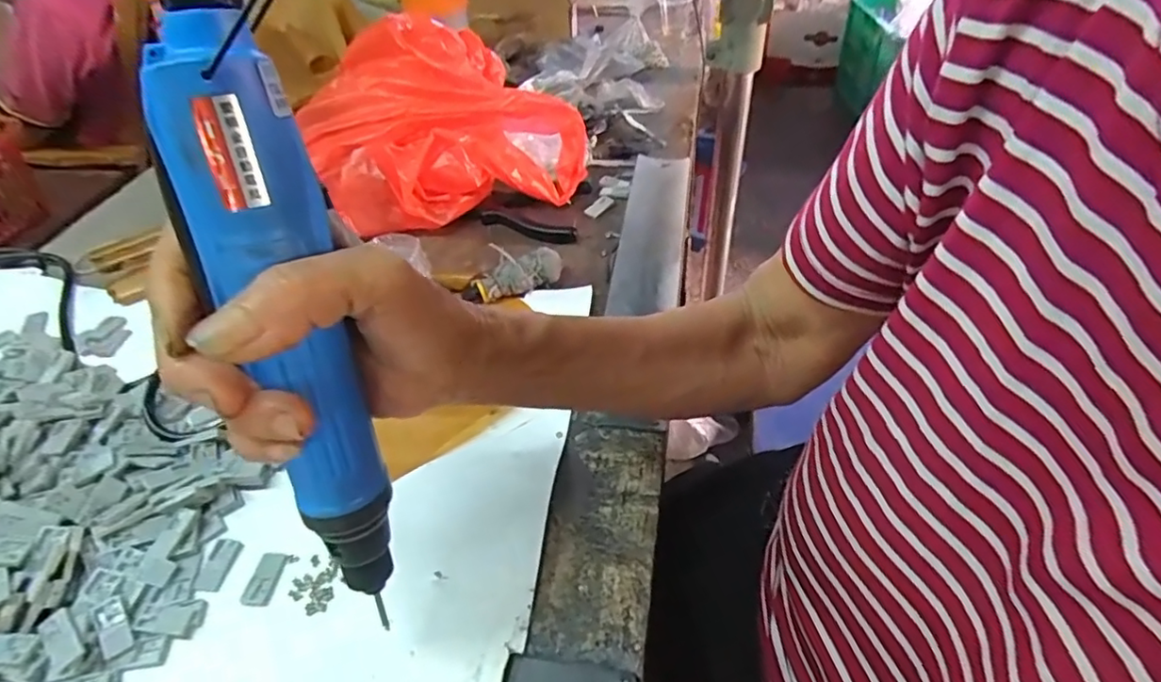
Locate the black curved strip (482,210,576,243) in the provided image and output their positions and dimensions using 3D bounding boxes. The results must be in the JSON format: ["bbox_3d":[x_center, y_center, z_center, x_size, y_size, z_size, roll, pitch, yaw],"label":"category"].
[{"bbox_3d":[-0.049,-0.099,0.530,0.089,0.012,0.020,12,47,19],"label":"black curved strip"}]

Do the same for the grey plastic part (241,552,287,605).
[{"bbox_3d":[-0.170,0.127,0.327,0.016,0.004,0.028,2,45,9],"label":"grey plastic part"}]

